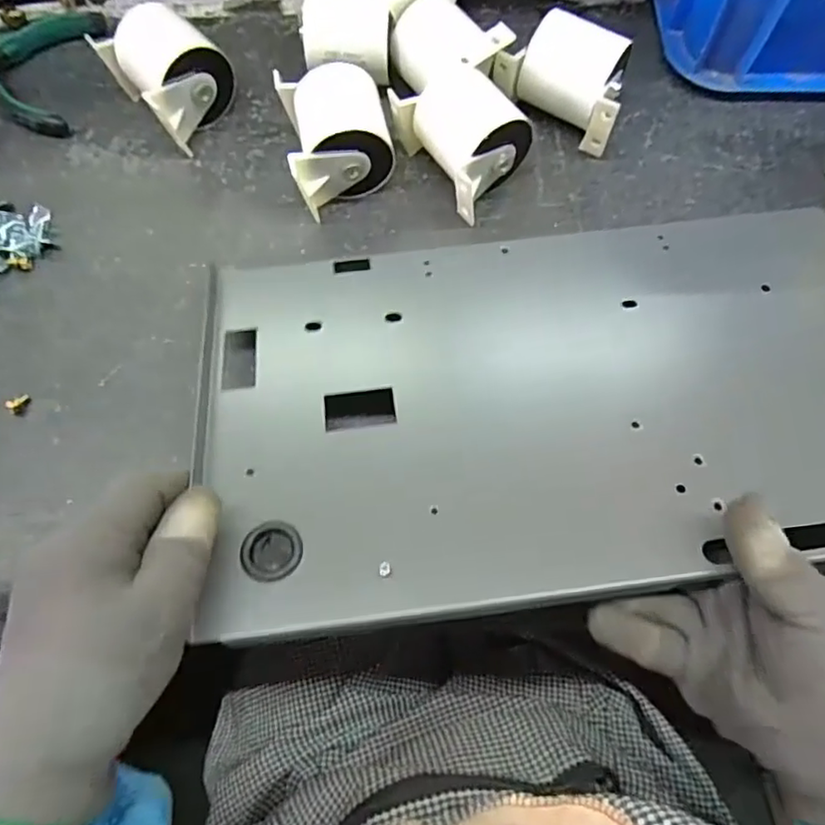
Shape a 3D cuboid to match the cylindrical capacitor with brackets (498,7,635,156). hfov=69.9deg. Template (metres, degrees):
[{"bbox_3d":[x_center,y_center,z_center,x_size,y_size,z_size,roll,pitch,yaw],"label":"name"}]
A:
[{"bbox_3d":[0.113,-0.248,0.438,0.095,0.054,0.063,26,74,8],"label":"cylindrical capacitor with brackets"}]

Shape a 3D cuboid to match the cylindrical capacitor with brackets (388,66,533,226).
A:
[{"bbox_3d":[0.037,-0.195,0.421,0.067,0.055,0.093,-33,73,-11],"label":"cylindrical capacitor with brackets"}]

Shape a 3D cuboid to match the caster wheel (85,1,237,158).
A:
[{"bbox_3d":[-0.182,-0.255,0.447,0.072,0.054,0.092,-43,75,-14],"label":"caster wheel"}]

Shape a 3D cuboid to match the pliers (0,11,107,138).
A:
[{"bbox_3d":[-0.329,-0.275,0.466,0.143,0.015,0.122,5,70,3],"label":"pliers"}]

